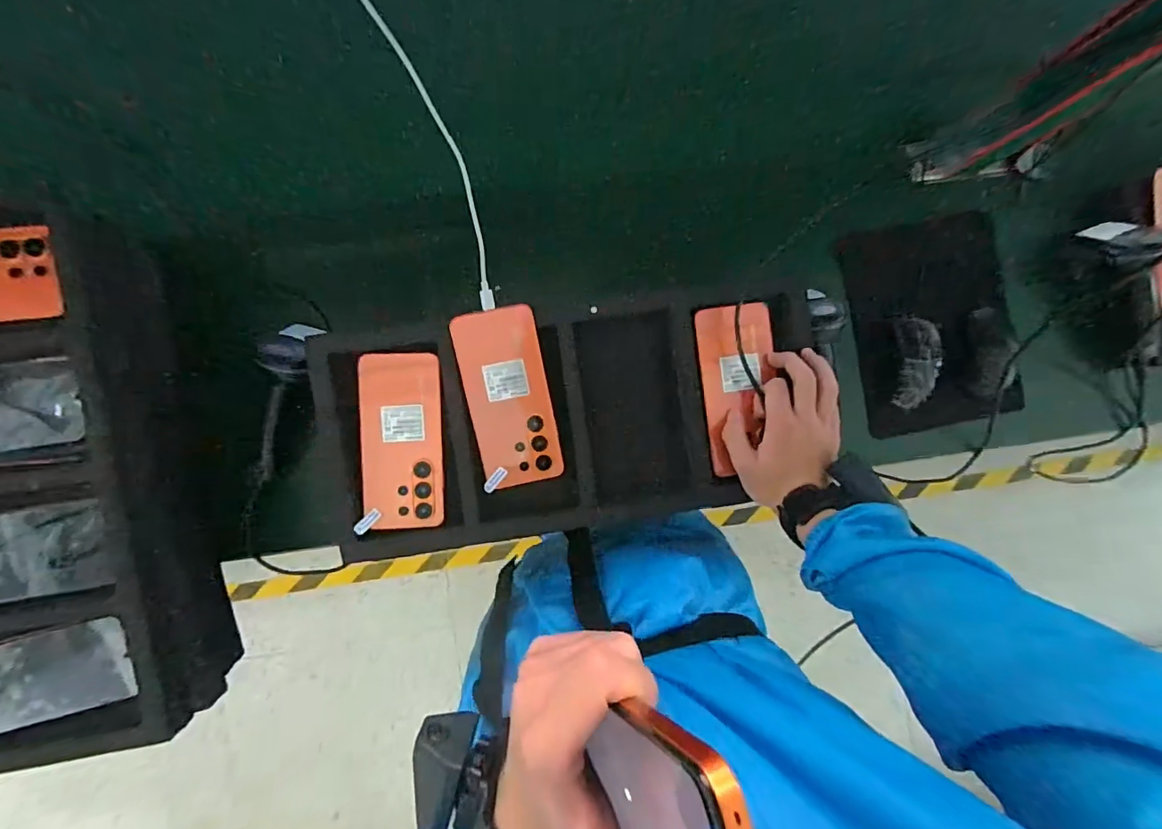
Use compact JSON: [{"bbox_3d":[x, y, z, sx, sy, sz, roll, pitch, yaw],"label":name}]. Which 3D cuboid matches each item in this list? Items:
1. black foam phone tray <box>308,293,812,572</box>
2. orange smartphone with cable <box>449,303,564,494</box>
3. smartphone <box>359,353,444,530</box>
[{"bbox_3d":[-0.009,0.005,0.502,0.469,0.033,0.217,-8,91,-4],"label":"black foam phone tray"},{"bbox_3d":[-0.069,-0.015,0.491,0.078,0.005,0.170,-11,101,-3],"label":"orange smartphone with cable"},{"bbox_3d":[-0.175,0.026,0.494,0.076,0.011,0.168,-1,90,-4],"label":"smartphone"}]

